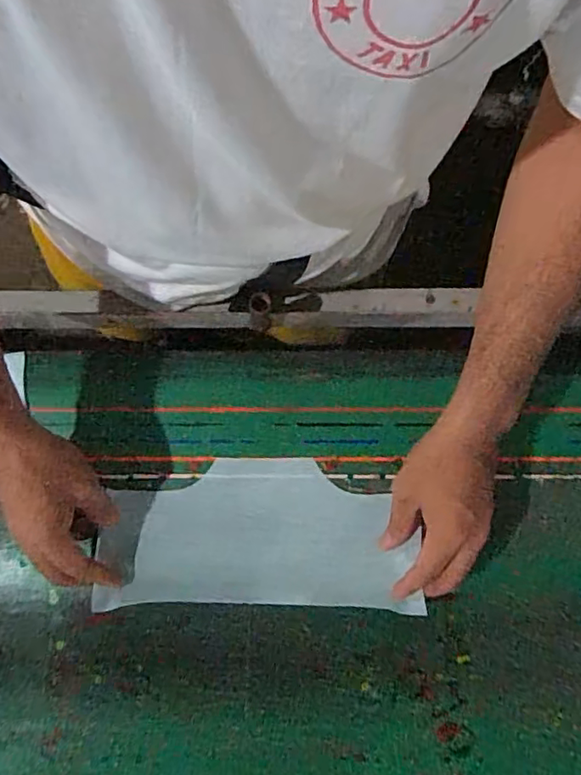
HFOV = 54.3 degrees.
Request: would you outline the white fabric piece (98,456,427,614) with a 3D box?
[{"bbox_3d":[-0.030,0.128,0.509,0.270,0.037,0.126,1,78,1],"label":"white fabric piece"}]

